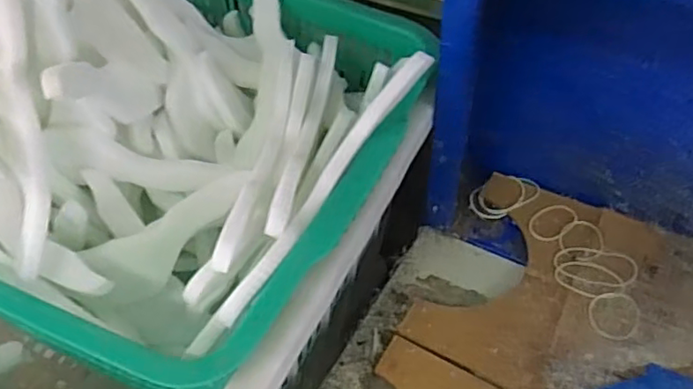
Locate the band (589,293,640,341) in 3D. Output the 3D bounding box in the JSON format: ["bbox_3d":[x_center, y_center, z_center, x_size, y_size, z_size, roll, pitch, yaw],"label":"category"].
[{"bbox_3d":[0.257,0.117,0.592,0.046,0.007,0.059,32,48,27],"label":"band"}]

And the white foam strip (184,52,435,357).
[{"bbox_3d":[-0.020,0.000,0.461,0.021,0.028,0.285,27,69,24],"label":"white foam strip"}]

